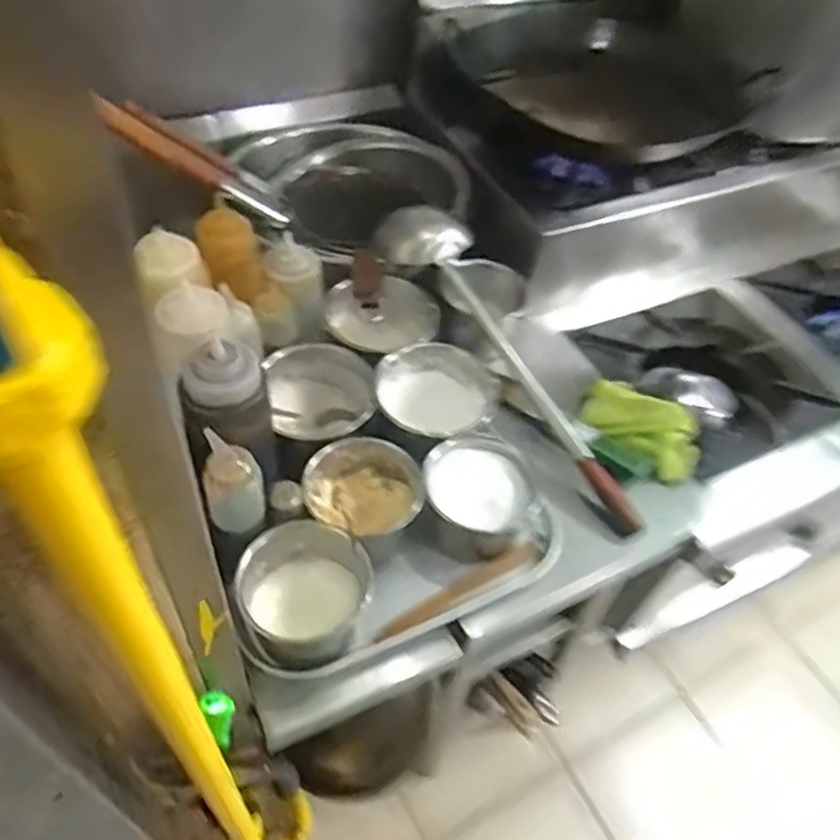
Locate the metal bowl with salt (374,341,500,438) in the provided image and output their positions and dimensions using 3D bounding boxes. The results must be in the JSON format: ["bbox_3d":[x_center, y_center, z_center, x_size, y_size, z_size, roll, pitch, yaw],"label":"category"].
[{"bbox_3d":[0.018,-0.019,0.809,0.140,0.068,0.135,-1,48,-8],"label":"metal bowl with salt"}]

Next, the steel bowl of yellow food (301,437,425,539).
[{"bbox_3d":[-0.058,0.088,0.735,0.122,0.076,0.112,4,47,-4],"label":"steel bowl of yellow food"}]

